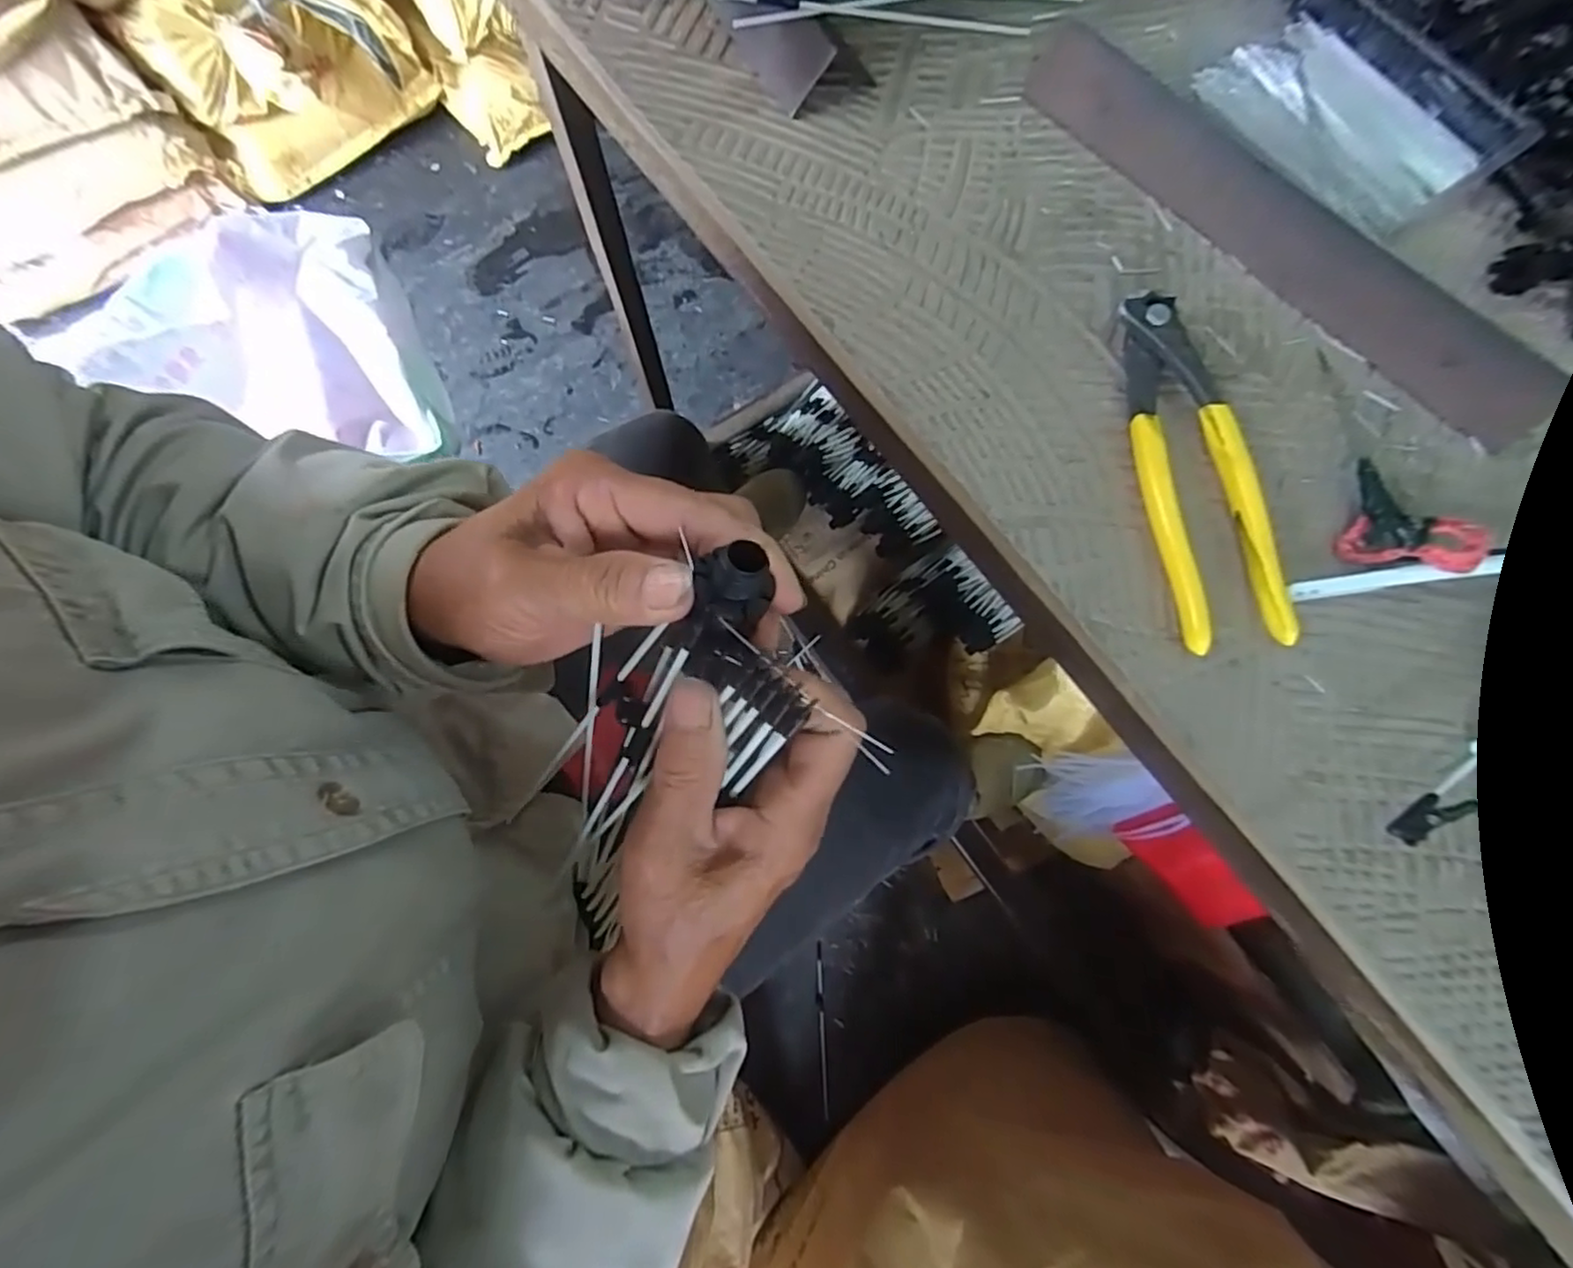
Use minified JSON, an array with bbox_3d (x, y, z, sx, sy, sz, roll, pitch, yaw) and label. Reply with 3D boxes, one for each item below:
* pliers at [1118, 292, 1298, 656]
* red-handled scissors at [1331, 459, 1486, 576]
[{"bbox_3d":[0.175,-0.073,0.295,0.043,0.017,0.158,-5,74,-2],"label":"pliers"},{"bbox_3d":[0.261,-0.047,0.287,0.041,0.024,0.044,21,75,5],"label":"red-handled scissors"}]

